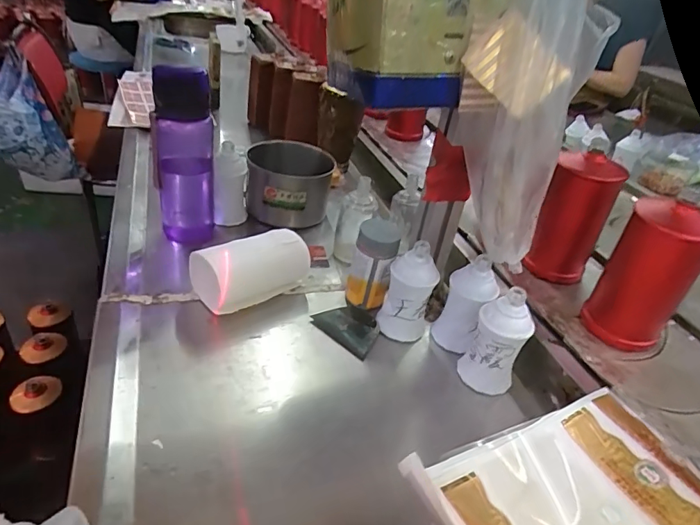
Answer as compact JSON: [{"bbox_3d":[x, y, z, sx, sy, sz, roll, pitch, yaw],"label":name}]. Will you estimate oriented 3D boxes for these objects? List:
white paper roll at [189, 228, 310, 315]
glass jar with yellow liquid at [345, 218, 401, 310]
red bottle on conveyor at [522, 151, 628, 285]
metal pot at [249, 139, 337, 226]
[{"bbox_3d":[-0.121,0.011,0.576,0.136,0.068,0.062,-21,44,-36],"label":"white paper roll"},{"bbox_3d":[0.027,0.003,0.584,0.057,0.105,0.053,10,34,2],"label":"glass jar with yellow liquid"},{"bbox_3d":[0.297,-0.056,0.633,0.069,0.167,0.074,-18,43,-34],"label":"red bottle on conveyor"},{"bbox_3d":[-0.097,-0.125,0.751,0.131,0.087,0.124,5,34,-5],"label":"metal pot"}]

